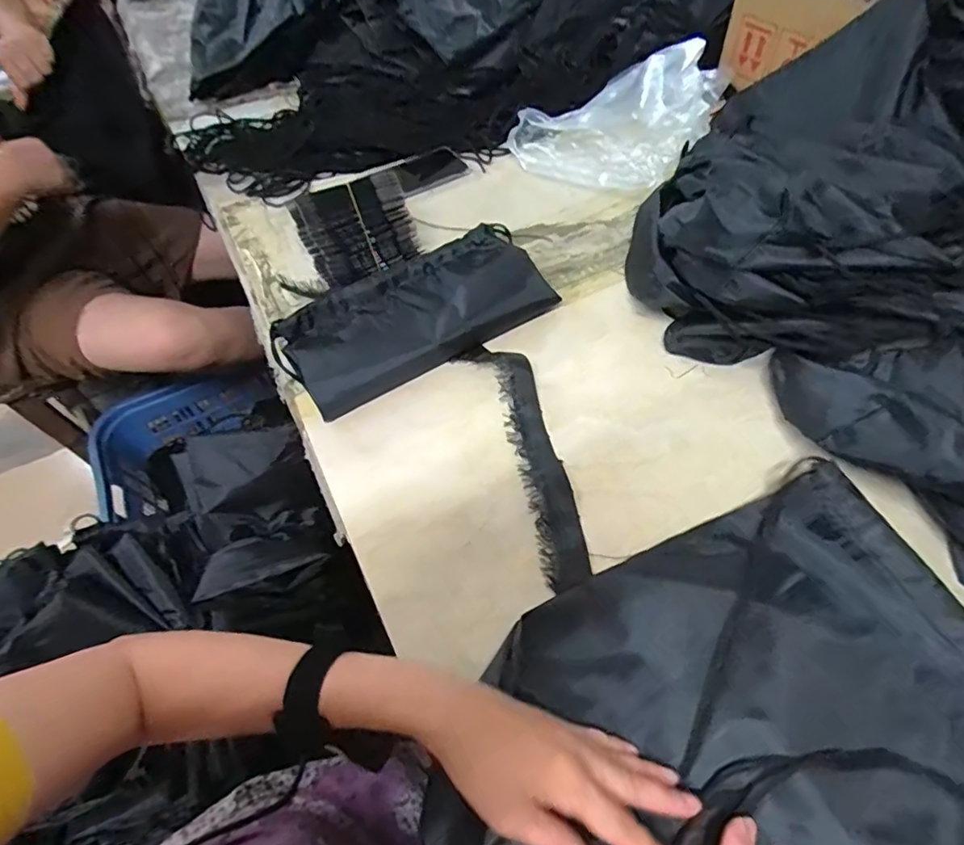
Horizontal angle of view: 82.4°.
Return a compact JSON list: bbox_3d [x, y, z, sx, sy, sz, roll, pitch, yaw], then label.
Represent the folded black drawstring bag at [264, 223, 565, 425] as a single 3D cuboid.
[{"bbox_3d":[-0.072,-0.122,0.597,0.286,0.042,0.136,-31,58,-17],"label":"folded black drawstring bag"}]

